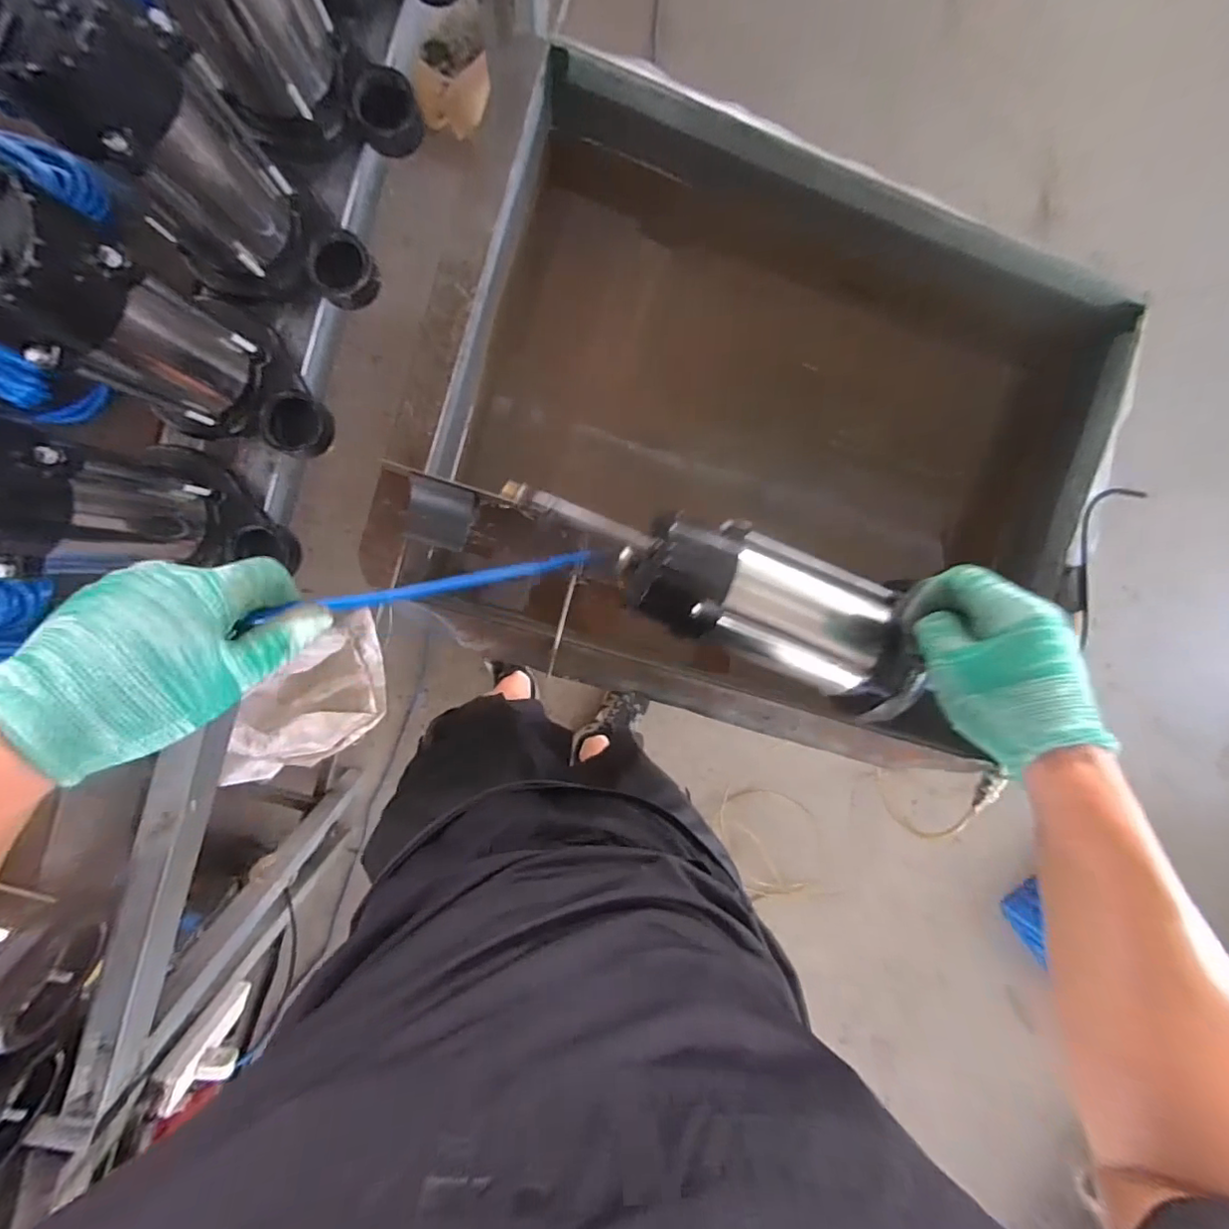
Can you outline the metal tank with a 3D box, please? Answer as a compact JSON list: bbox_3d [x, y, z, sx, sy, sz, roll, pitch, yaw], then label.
[{"bbox_3d":[0.174,-0.201,0.724,0.723,0.322,0.634,20,92,-7],"label":"metal tank"}]

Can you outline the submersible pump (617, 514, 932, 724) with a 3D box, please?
[{"bbox_3d":[0.130,-0.007,0.462,0.237,0.098,0.090,25,91,-7],"label":"submersible pump"}]

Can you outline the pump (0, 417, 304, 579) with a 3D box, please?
[{"bbox_3d":[-0.357,-0.081,0.401,0.148,0.225,0.110,5,94,-7],"label":"pump"}]

